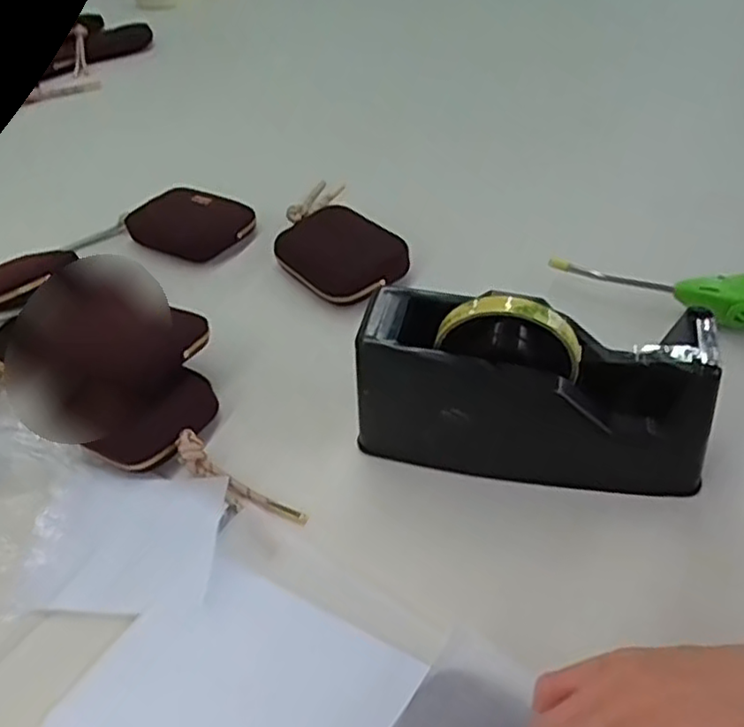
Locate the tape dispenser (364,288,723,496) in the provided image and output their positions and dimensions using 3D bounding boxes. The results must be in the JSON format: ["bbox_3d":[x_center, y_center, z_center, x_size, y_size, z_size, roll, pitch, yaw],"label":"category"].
[{"bbox_3d":[0.092,0.013,0.407,0.194,0.112,0.063,6,45,14],"label":"tape dispenser"}]

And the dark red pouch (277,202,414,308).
[{"bbox_3d":[-0.027,-0.090,0.578,0.083,0.023,0.109,-38,57,-19],"label":"dark red pouch"}]

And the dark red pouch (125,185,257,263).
[{"bbox_3d":[-0.164,-0.130,0.633,0.118,0.029,0.071,17,48,24],"label":"dark red pouch"}]

